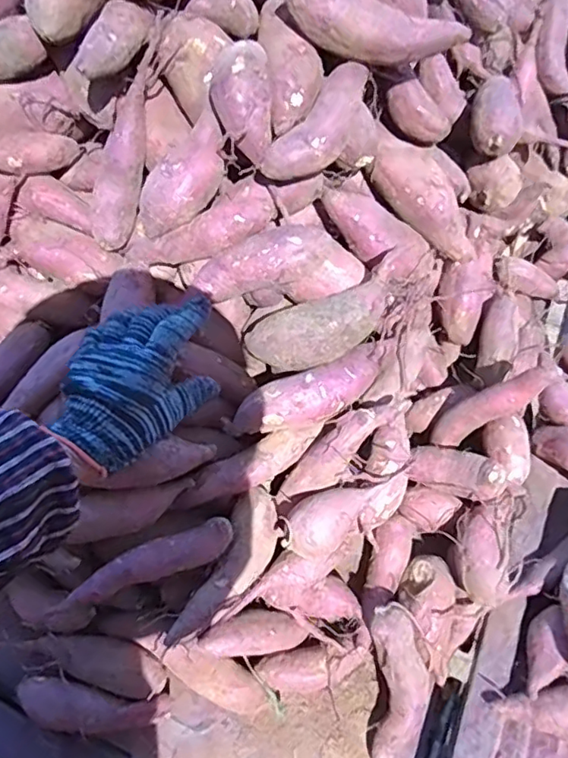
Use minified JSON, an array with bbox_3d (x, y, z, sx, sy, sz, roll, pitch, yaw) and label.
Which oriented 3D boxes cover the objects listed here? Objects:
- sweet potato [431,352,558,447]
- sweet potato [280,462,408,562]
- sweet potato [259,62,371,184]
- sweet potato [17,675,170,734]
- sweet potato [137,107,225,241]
[{"bbox_3d":[0.219,0.028,0.591,0.031,0.146,0.033,9,51,-48],"label":"sweet potato"},{"bbox_3d":[0.057,0.128,0.550,0.136,0.055,0.055,-26,65,-33],"label":"sweet potato"},{"bbox_3d":[0.037,-0.238,0.525,0.047,0.036,0.138,36,83,15],"label":"sweet potato"},{"bbox_3d":[-0.178,0.308,0.525,0.136,0.033,0.040,7,63,1],"label":"sweet potato"},{"bbox_3d":[-0.095,-0.192,0.537,0.050,0.042,0.123,34,92,15],"label":"sweet potato"}]

